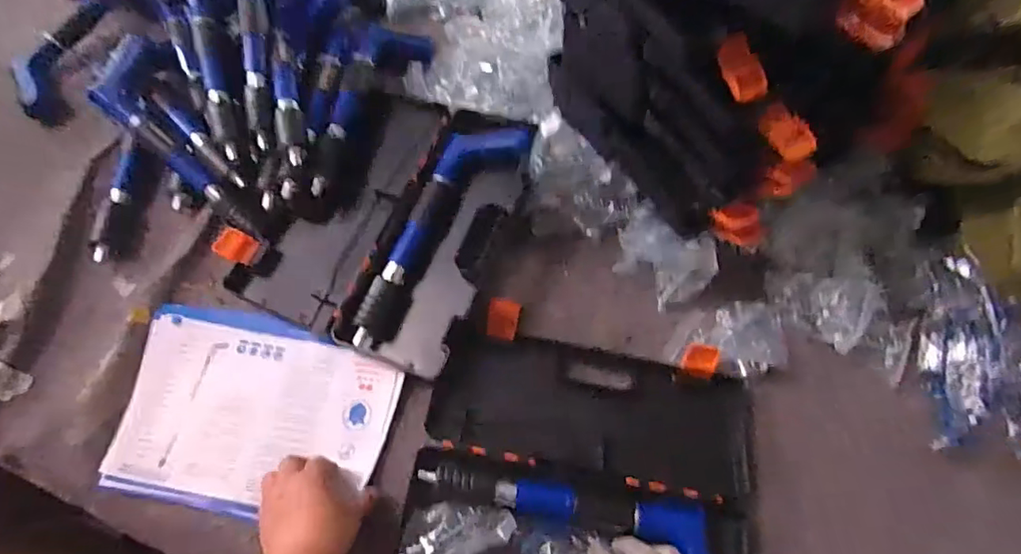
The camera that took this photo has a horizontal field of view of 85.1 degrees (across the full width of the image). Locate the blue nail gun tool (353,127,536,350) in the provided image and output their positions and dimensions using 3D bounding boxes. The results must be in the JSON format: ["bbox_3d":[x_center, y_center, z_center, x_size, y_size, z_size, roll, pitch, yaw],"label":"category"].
[{"bbox_3d":[-0.099,-0.067,0.672,0.097,0.061,0.327,32,66,14],"label":"blue nail gun tool"}]

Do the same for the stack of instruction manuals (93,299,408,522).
[{"bbox_3d":[-0.275,0.143,0.605,0.284,0.023,0.204,9,63,3],"label":"stack of instruction manuals"}]

